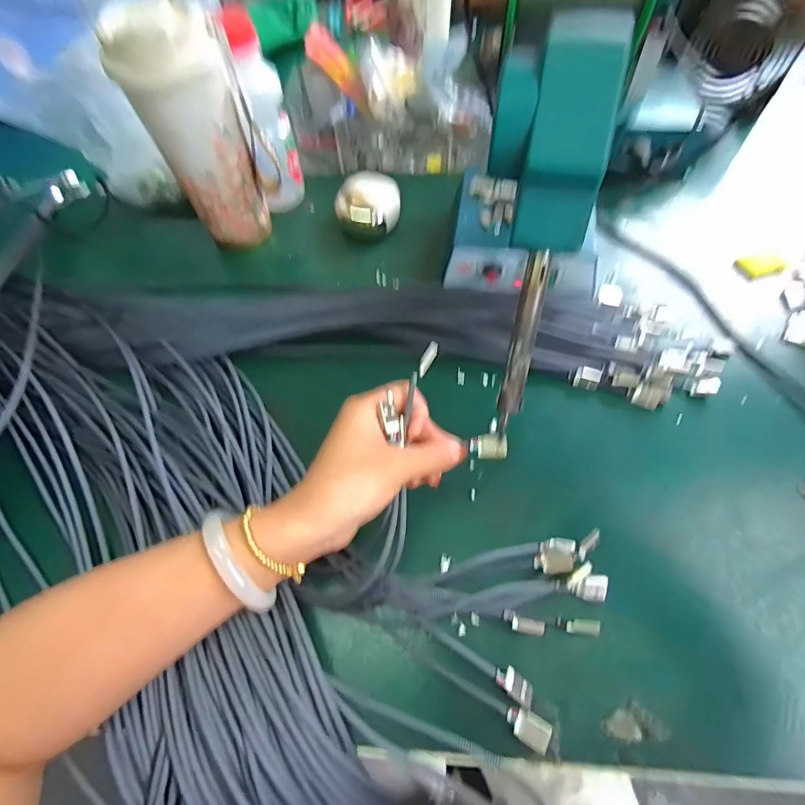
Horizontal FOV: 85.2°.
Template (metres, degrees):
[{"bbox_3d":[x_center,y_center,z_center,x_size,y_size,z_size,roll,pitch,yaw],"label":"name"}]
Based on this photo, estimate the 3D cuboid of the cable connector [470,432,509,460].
[{"bbox_3d":[0.057,0.029,0.289,0.024,0.012,0.015,6,62,6],"label":"cable connector"}]

